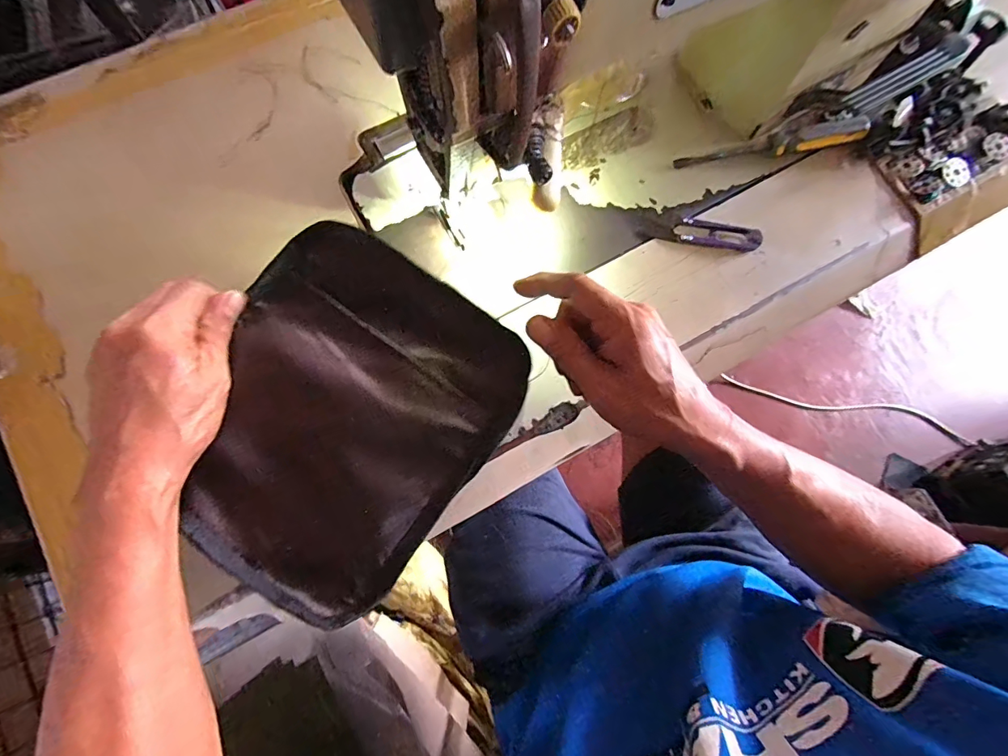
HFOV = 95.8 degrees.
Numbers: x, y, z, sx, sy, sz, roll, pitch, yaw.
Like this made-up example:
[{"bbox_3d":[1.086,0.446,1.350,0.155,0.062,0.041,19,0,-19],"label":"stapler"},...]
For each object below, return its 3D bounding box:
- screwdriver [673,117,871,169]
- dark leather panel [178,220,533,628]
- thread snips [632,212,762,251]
[{"bbox_3d":[0.234,-0.205,0.399,0.163,0.021,0.022,-6,79,-3],"label":"screwdriver"},{"bbox_3d":[-0.103,0.022,0.286,0.181,0.016,0.212,33,80,5],"label":"dark leather panel"},{"bbox_3d":[0.164,-0.124,0.385,0.103,0.009,0.029,14,78,1],"label":"thread snips"}]

